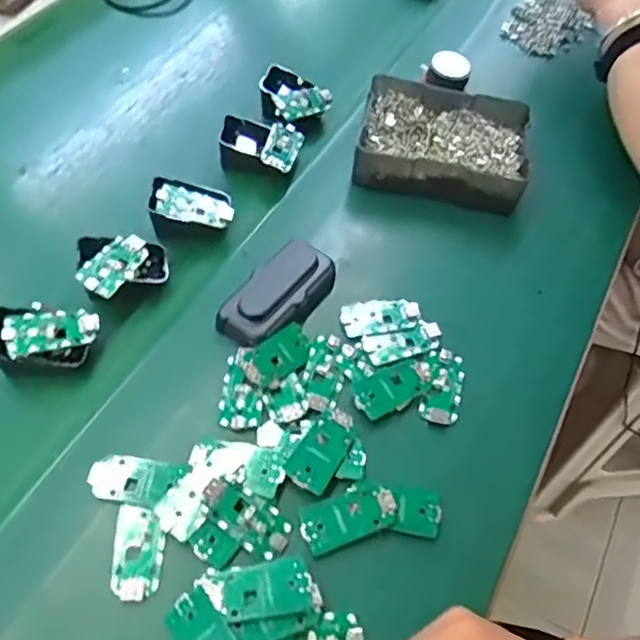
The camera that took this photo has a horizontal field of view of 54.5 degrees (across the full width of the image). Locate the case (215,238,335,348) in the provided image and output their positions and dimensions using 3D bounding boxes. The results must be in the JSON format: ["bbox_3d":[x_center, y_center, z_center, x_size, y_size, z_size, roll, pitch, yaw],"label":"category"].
[{"bbox_3d":[-0.033,-0.021,0.504,0.051,0.029,0.105,37,62,20],"label":"case"}]

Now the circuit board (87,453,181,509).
[{"bbox_3d":[-0.125,0.105,0.413,0.053,0.007,0.030,9,56,4],"label":"circuit board"}]

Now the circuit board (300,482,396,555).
[{"bbox_3d":[0.019,0.129,0.413,0.062,0.008,0.033,-17,59,-13],"label":"circuit board"}]

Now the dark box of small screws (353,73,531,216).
[{"bbox_3d":[0.120,-0.172,0.605,0.156,0.048,0.122,9,56,4],"label":"dark box of small screws"}]

